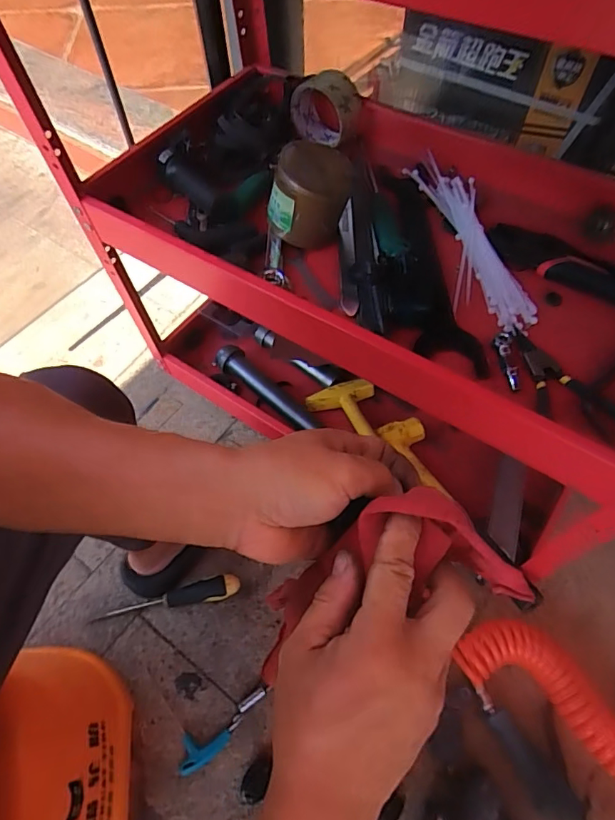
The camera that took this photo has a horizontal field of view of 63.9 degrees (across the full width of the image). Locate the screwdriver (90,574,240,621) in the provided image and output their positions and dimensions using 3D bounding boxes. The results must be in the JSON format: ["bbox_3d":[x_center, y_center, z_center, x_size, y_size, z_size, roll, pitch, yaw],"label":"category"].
[{"bbox_3d":[-0.201,0.269,0.710,0.204,0.032,0.031,-7,59,-3],"label":"screwdriver"}]

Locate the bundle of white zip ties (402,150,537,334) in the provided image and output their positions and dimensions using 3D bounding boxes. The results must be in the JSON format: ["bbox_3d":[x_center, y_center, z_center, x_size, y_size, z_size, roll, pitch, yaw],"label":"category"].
[{"bbox_3d":[0.180,-0.206,0.579,0.078,0.016,0.292,-8,59,-6],"label":"bundle of white zip ties"}]

